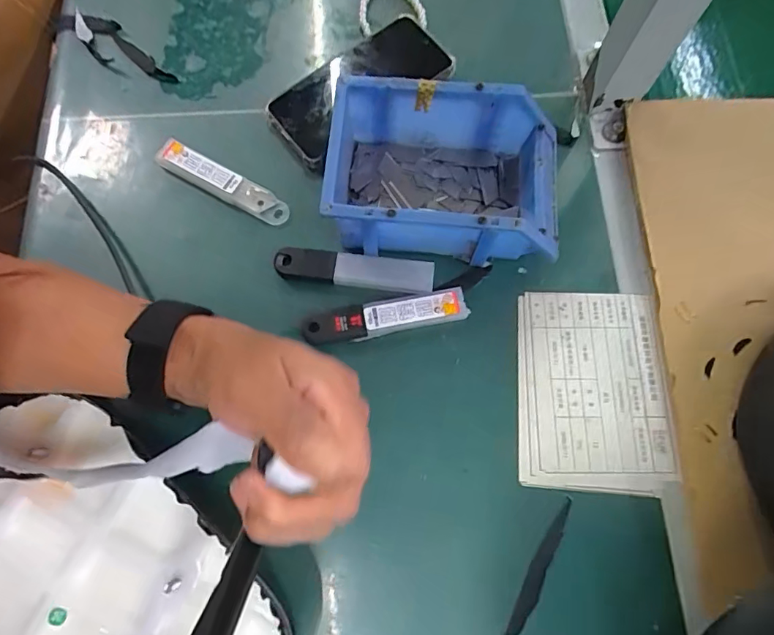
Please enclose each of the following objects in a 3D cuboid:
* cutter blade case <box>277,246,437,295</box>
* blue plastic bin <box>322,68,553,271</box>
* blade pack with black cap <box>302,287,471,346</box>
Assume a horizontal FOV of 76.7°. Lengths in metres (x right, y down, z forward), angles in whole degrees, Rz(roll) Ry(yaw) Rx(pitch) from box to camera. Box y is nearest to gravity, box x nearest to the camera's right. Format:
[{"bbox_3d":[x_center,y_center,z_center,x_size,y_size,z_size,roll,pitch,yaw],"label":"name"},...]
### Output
[{"bbox_3d":[-0.027,-0.038,0.397,0.126,0.013,0.026,7,74,2],"label":"cutter blade case"},{"bbox_3d":[0.047,-0.109,0.382,0.175,0.076,0.111,5,74,1],"label":"blue plastic bin"},{"bbox_3d":[-0.002,0.000,0.388,0.128,0.013,0.026,-11,74,-3],"label":"blade pack with black cap"}]

